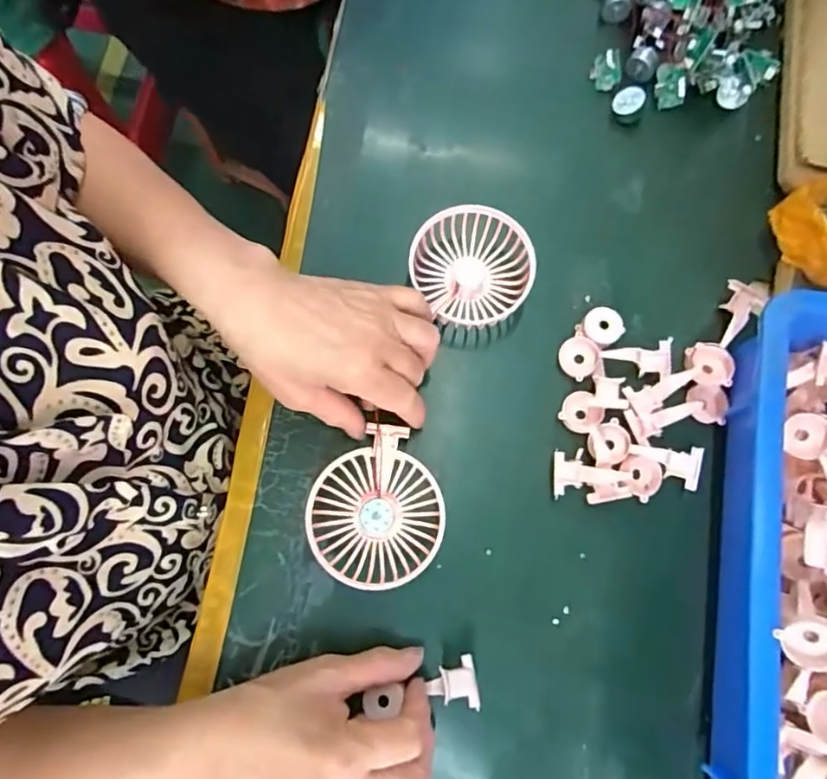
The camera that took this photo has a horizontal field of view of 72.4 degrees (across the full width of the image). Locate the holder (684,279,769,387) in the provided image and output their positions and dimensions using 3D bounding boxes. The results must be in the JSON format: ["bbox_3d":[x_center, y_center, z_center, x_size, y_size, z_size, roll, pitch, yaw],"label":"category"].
[{"bbox_3d":[0.226,-0.043,0.409,0.033,0.014,0.086,29,80,6],"label":"holder"}]

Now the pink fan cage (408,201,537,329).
[{"bbox_3d":[0.045,-0.092,0.421,0.079,0.031,0.083,0,79,0],"label":"pink fan cage"}]

